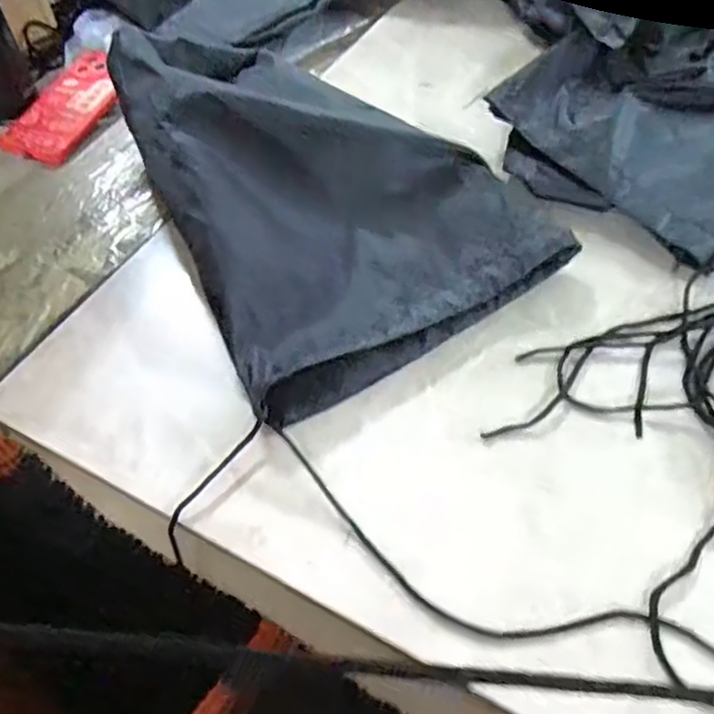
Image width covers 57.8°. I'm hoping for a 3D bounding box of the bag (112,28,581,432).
[{"bbox_3d":[-0.020,-0.148,0.512,0.251,0.103,0.337,-22,56,-12],"label":"bag"}]

